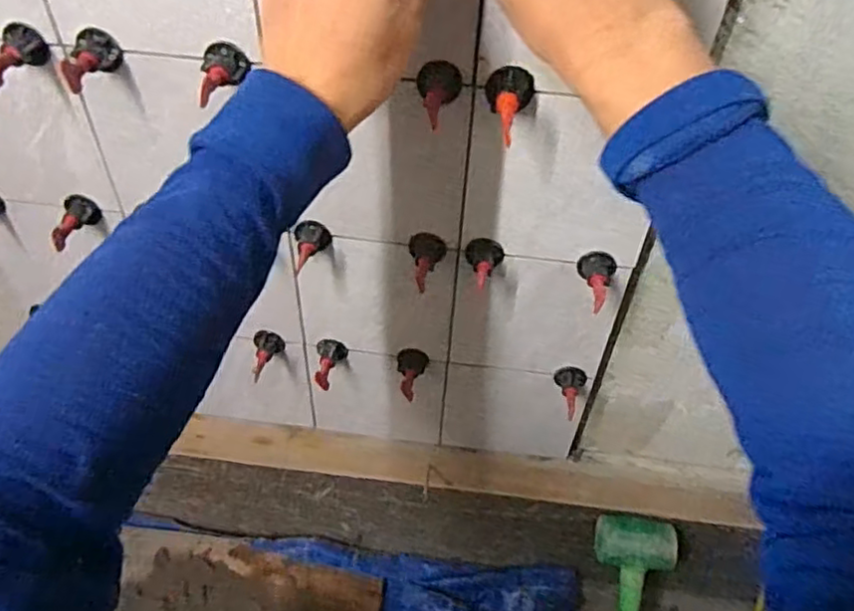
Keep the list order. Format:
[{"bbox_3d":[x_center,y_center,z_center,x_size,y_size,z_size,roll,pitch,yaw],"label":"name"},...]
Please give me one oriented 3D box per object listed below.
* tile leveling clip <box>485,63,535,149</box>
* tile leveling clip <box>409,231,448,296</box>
[{"bbox_3d":[0.055,-0.135,0.445,0.032,0.045,0.029,7,45,3],"label":"tile leveling clip"},{"bbox_3d":[0.001,-0.035,0.544,0.031,0.028,0.049,3,45,-1],"label":"tile leveling clip"}]

